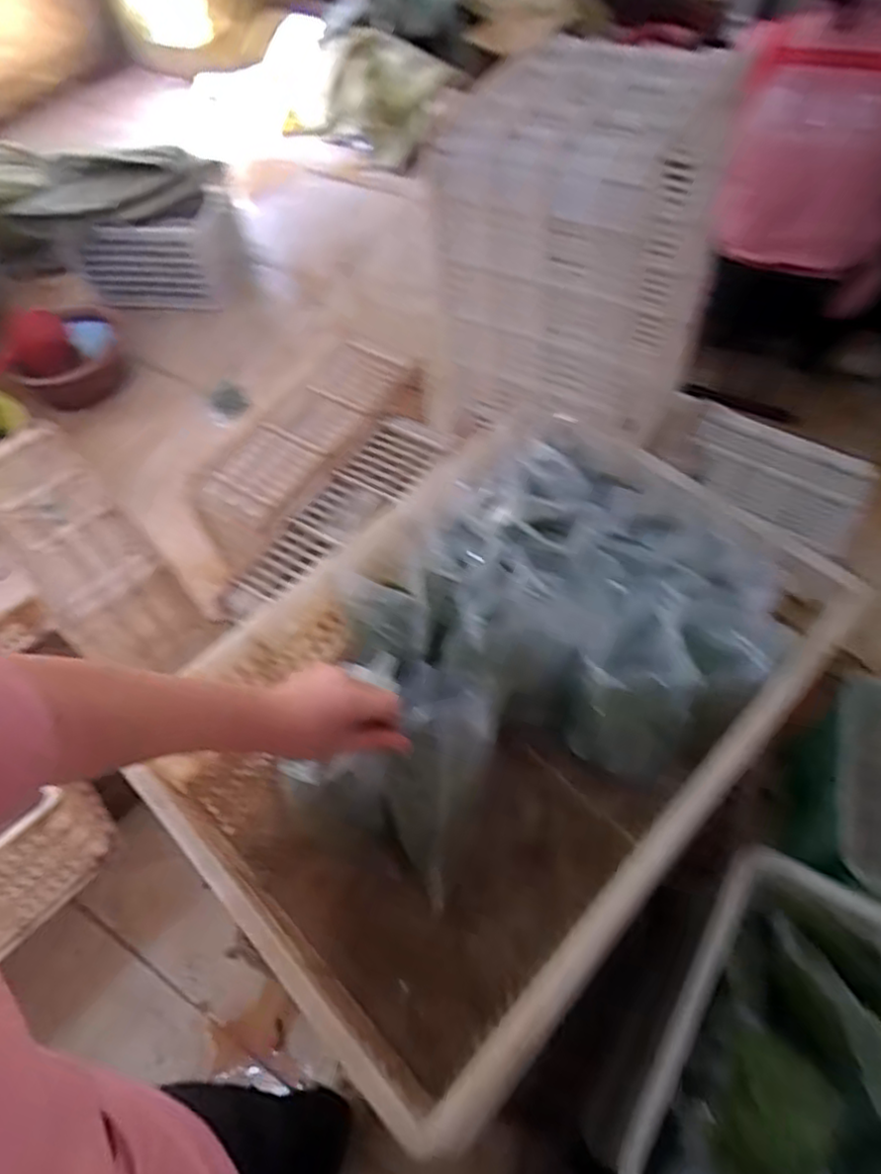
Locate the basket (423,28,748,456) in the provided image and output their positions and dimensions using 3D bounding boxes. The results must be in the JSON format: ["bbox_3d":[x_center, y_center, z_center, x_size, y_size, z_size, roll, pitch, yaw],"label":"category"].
[{"bbox_3d":[0.205,-0.450,1.033,0.292,0.506,0.416,26,62,19],"label":"basket"}]

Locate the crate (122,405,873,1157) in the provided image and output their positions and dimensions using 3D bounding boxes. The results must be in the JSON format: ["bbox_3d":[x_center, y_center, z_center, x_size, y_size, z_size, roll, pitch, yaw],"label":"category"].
[{"bbox_3d":[0.062,0.104,0.737,0.611,0.222,0.416,-41,63,-21],"label":"crate"}]

